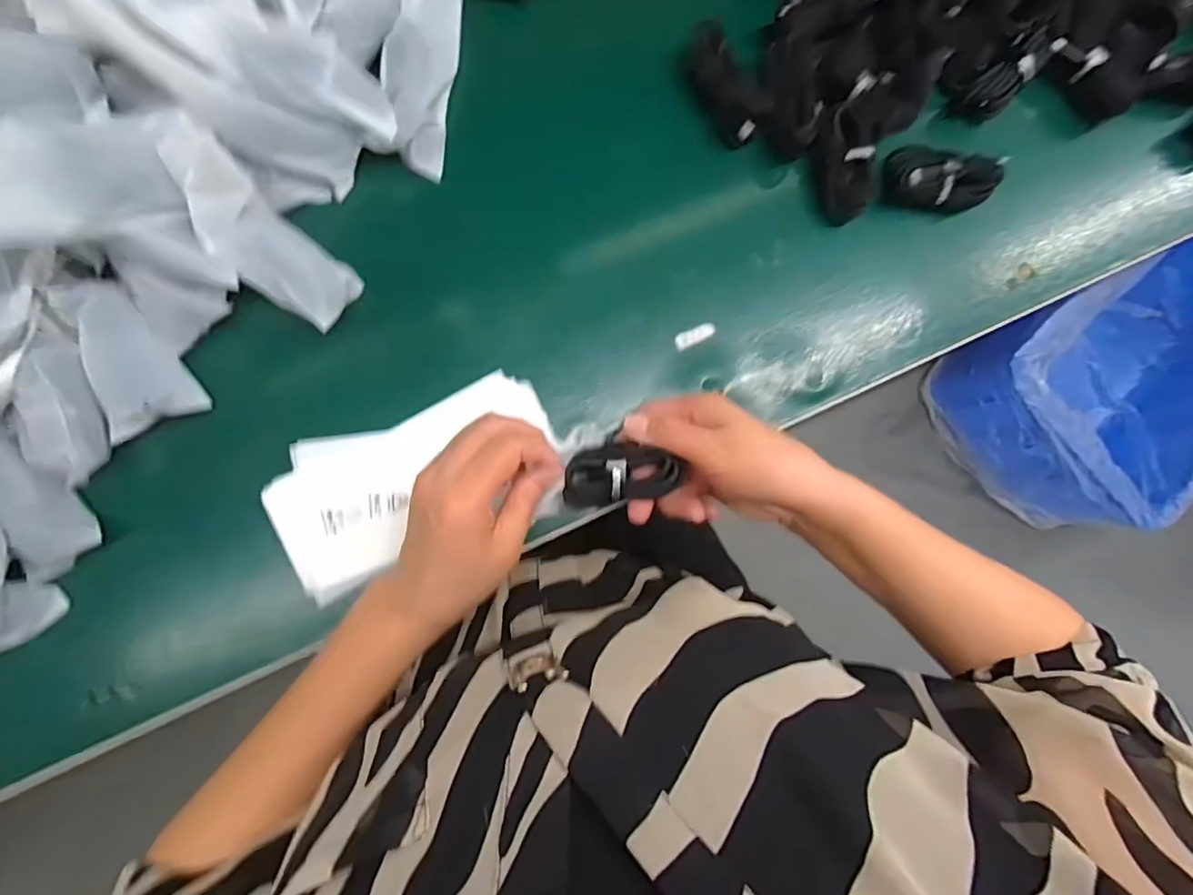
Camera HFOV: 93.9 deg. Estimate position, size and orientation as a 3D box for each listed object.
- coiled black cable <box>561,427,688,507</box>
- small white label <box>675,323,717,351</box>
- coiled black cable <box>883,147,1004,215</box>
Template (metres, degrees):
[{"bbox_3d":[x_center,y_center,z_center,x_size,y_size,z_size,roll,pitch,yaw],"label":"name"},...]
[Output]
[{"bbox_3d":[0.014,0.012,0.338,0.067,0.024,0.040,-11,86,-8],"label":"coiled black cable"},{"bbox_3d":[0.069,-0.079,0.393,0.030,0.004,0.012,-24,88,-8],"label":"small white label"},{"bbox_3d":[0.249,-0.196,0.408,0.078,0.033,0.040,17,83,-5],"label":"coiled black cable"}]

